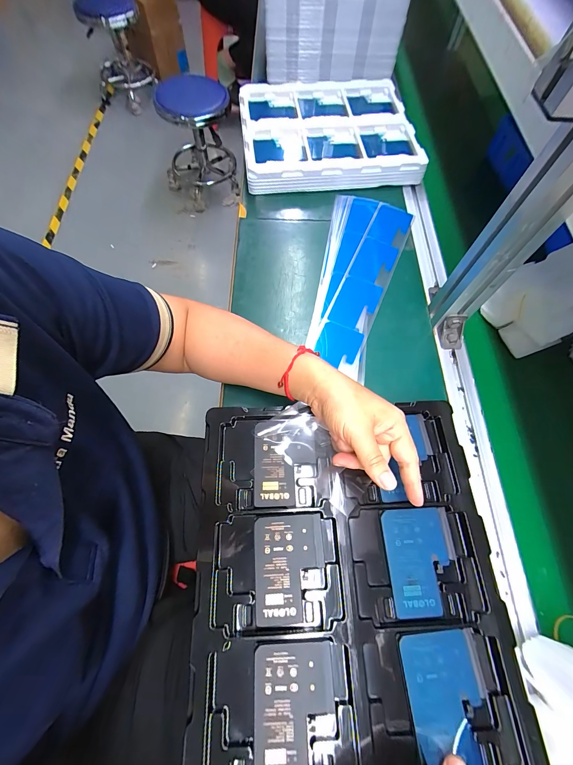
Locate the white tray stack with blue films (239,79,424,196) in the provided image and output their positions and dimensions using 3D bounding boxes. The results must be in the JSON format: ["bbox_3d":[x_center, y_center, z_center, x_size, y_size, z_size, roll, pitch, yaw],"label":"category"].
[{"bbox_3d":[0.074,-0.492,0.591,0.326,0.053,0.287,-2,67,-4],"label":"white tray stack with blue films"}]

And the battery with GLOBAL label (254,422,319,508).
[{"bbox_3d":[-0.001,0.086,0.319,0.068,0.009,0.086,0,66,-1],"label":"battery with GLOBAL label"}]

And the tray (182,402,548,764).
[{"bbox_3d":[0.056,0.173,0.283,0.277,0.015,0.309,-2,66,-2],"label":"tray"}]

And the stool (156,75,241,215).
[{"bbox_3d":[-0.452,-1.204,1.497,0.370,0.448,0.361,1,67,-2],"label":"stool"}]

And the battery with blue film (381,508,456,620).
[{"bbox_3d":[0.130,0.171,0.288,0.066,0.004,0.089,-2,66,-2],"label":"battery with blue film"}]

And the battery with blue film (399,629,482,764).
[{"bbox_3d":[0.132,0.262,0.246,0.059,0.007,0.088,-3,66,-3],"label":"battery with blue film"}]

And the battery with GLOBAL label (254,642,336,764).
[{"bbox_3d":[0.007,0.269,0.244,0.065,0.004,0.086,-1,66,-2],"label":"battery with GLOBAL label"}]

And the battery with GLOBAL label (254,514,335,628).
[{"bbox_3d":[0.008,0.175,0.283,0.076,0.004,0.088,-1,66,-2],"label":"battery with GLOBAL label"}]

